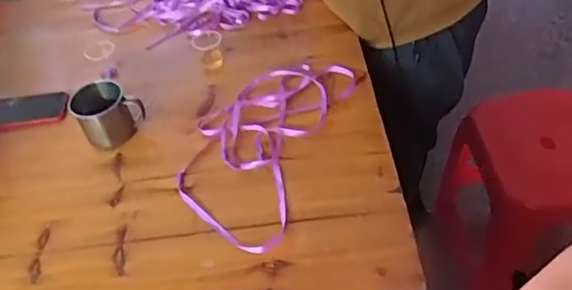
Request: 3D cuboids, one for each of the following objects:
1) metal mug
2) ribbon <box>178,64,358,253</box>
[{"bbox_3d":[-0.280,-0.048,0.959,0.098,0.080,0.076,-29,50,-19],"label":"metal mug"},{"bbox_3d":[-0.040,-0.014,0.921,0.194,0.026,0.369,14,50,19],"label":"ribbon"}]

